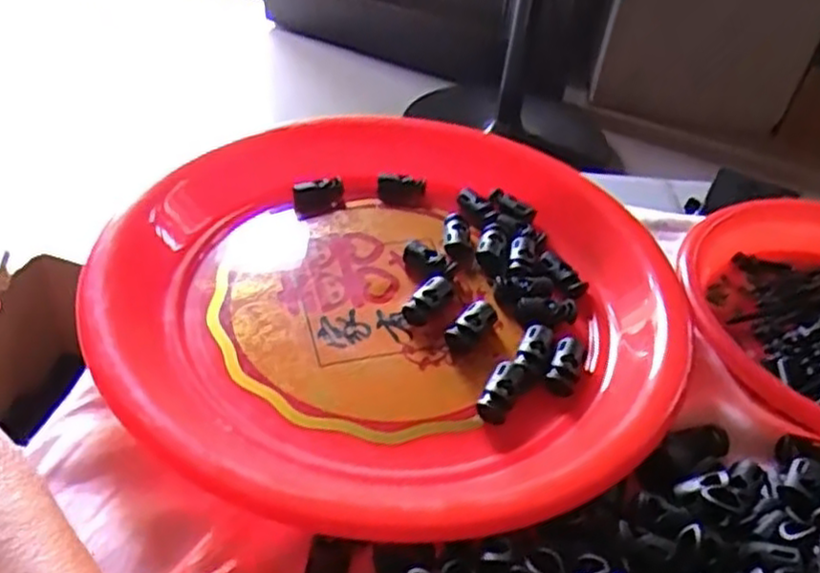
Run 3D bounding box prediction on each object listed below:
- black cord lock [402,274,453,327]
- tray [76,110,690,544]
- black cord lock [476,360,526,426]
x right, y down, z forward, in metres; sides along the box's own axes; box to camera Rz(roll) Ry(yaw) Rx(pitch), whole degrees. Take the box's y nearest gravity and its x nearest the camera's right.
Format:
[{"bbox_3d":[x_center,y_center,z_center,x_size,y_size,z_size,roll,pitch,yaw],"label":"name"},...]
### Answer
[{"bbox_3d":[0.009,0.006,0.336,0.011,0.009,0.030,29,45,23],"label":"black cord lock"},{"bbox_3d":[-0.005,-0.006,0.338,0.251,0.024,0.262,-2,42,-11],"label":"tray"},{"bbox_3d":[0.038,0.043,0.303,0.012,0.007,0.029,24,59,19],"label":"black cord lock"}]

